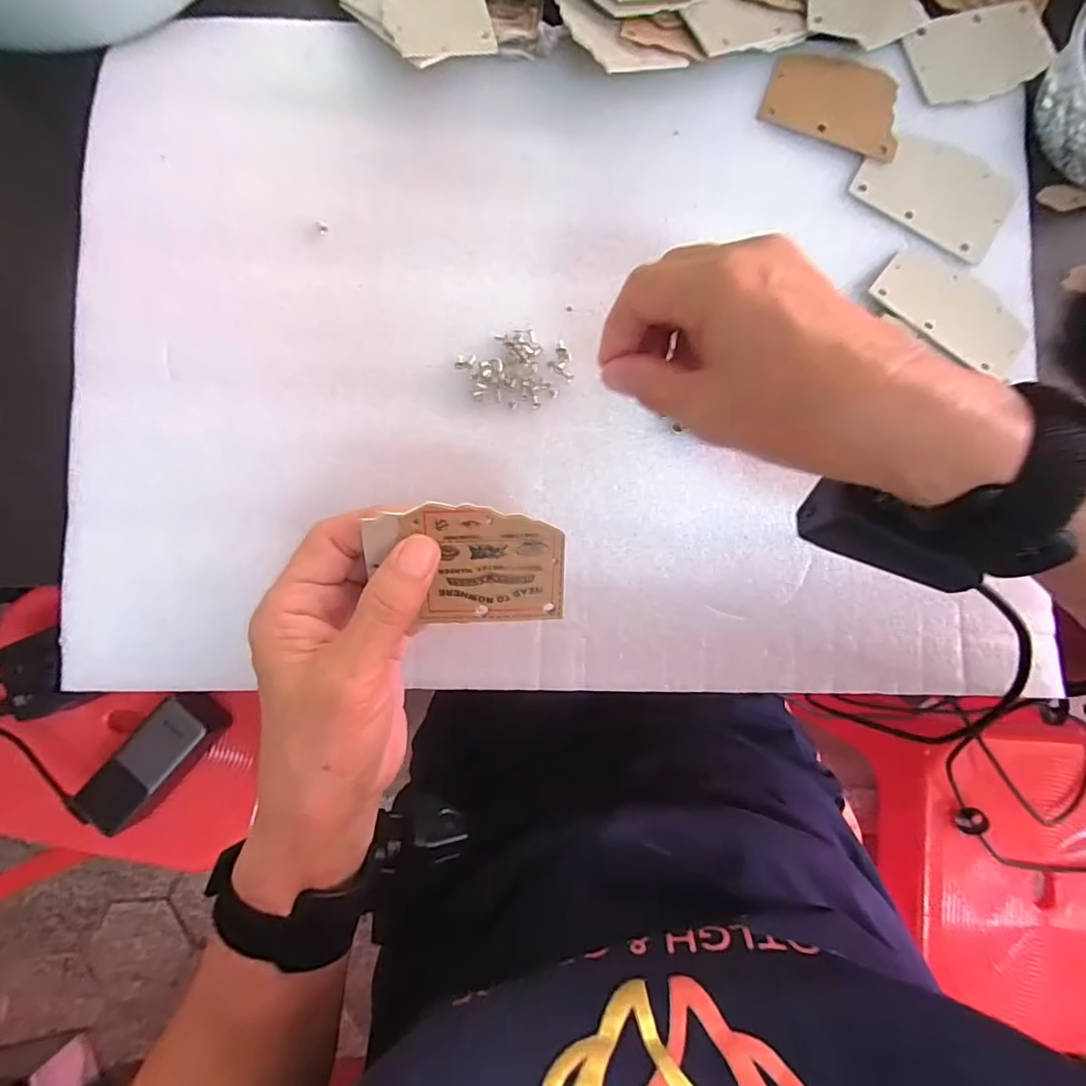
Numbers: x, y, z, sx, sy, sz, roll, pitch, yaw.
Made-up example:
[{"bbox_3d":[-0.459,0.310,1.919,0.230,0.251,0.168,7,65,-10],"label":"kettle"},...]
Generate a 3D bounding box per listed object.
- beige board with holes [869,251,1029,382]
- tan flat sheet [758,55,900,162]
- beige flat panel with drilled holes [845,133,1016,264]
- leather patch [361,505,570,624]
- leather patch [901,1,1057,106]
[{"bbox_3d":[0.225,-0.128,0.300,0.085,0.004,0.053,34,73,1],"label":"beige board with holes"},{"bbox_3d":[0.168,-0.254,0.312,0.076,0.004,0.051,17,86,0],"label":"tan flat sheet"},{"bbox_3d":[0.219,-0.197,0.303,0.081,0.004,0.058,31,86,1],"label":"beige flat panel with drilled holes"},{"bbox_3d":[-0.030,0.010,0.237,0.078,0.004,0.054,-2,111,-9],"label":"leather patch"},{"bbox_3d":[0.255,-0.284,0.315,0.089,0.005,0.054,-18,82,-6],"label":"leather patch"}]

